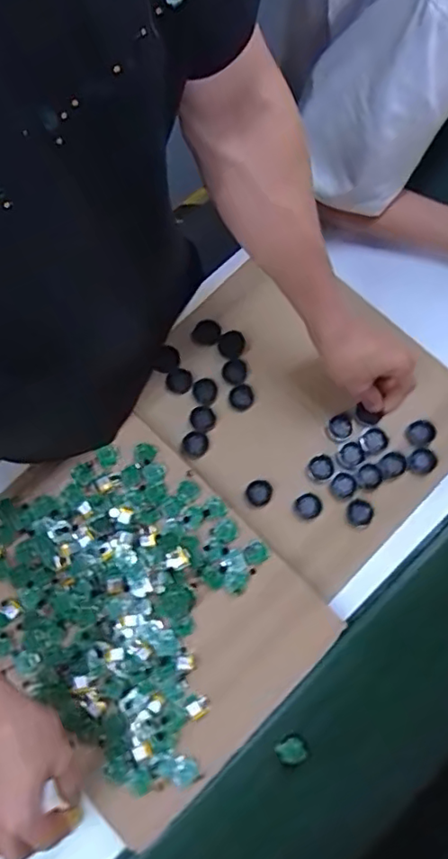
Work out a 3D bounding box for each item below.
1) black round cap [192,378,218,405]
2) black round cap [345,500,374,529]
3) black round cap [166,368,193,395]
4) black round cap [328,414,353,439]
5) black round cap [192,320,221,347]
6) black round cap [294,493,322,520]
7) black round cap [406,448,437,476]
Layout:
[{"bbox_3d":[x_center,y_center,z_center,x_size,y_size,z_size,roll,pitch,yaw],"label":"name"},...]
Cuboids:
[{"bbox_3d":[-0.023,-0.044,0.677,0.030,0.010,0.031,0,76,1],"label":"black round cap"},{"bbox_3d":[0.150,0.093,0.629,0.028,0.011,0.030,0,76,1],"label":"black round cap"},{"bbox_3d":[-0.054,-0.058,0.682,0.031,0.007,0.031,0,76,1],"label":"black round cap"},{"bbox_3d":[0.137,-0.003,0.665,0.024,0.009,0.027,-27,77,-5],"label":"black round cap"},{"bbox_3d":[-0.021,-0.117,0.692,0.033,0.018,0.027,4,76,2],"label":"black round cap"},{"bbox_3d":[0.095,0.087,0.642,0.027,0.019,0.029,0,76,1],"label":"black round cap"},{"bbox_3d":[0.224,0.037,0.646,0.034,0.007,0.029,-27,77,-5],"label":"black round cap"}]

